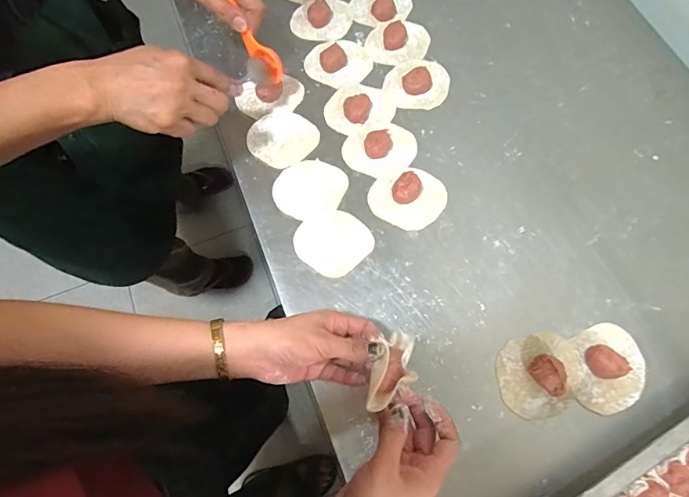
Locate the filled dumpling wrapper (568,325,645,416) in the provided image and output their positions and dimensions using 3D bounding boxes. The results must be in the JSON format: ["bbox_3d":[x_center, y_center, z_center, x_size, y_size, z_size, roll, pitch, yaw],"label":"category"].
[{"bbox_3d":[0.272,0.119,0.445,0.068,0.025,0.086,2,71,1],"label":"filled dumpling wrapper"}]

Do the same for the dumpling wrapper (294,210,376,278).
[{"bbox_3d":[-0.013,-0.009,0.508,0.078,0.004,0.078,0,71,0],"label":"dumpling wrapper"}]

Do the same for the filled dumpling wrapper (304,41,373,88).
[{"bbox_3d":[-0.007,-0.252,0.593,0.082,0.022,0.078,0,71,0],"label":"filled dumpling wrapper"}]

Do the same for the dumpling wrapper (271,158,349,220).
[{"bbox_3d":[-0.041,-0.073,0.531,0.087,0.005,0.072,-20,72,-6],"label":"dumpling wrapper"}]

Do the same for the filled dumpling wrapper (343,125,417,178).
[{"bbox_3d":[0.044,-0.124,0.540,0.088,0.016,0.072,-22,73,-7],"label":"filled dumpling wrapper"}]

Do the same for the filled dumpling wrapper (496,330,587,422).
[{"bbox_3d":[0.201,0.126,0.445,0.088,0.022,0.078,-16,72,-5],"label":"filled dumpling wrapper"}]

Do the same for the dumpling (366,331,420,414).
[{"bbox_3d":[0.044,0.105,0.389,0.036,0.024,0.079,27,54,9],"label":"dumpling"}]

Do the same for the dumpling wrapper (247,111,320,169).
[{"bbox_3d":[-0.078,-0.139,0.557,0.081,0.004,0.078,0,71,0],"label":"dumpling wrapper"}]

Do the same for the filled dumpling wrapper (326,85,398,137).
[{"bbox_3d":[0.018,-0.185,0.566,0.089,0.016,0.070,-19,72,-6],"label":"filled dumpling wrapper"}]

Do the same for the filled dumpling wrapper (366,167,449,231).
[{"bbox_3d":[0.075,-0.064,0.513,0.084,0.023,0.075,27,74,9],"label":"filled dumpling wrapper"}]

